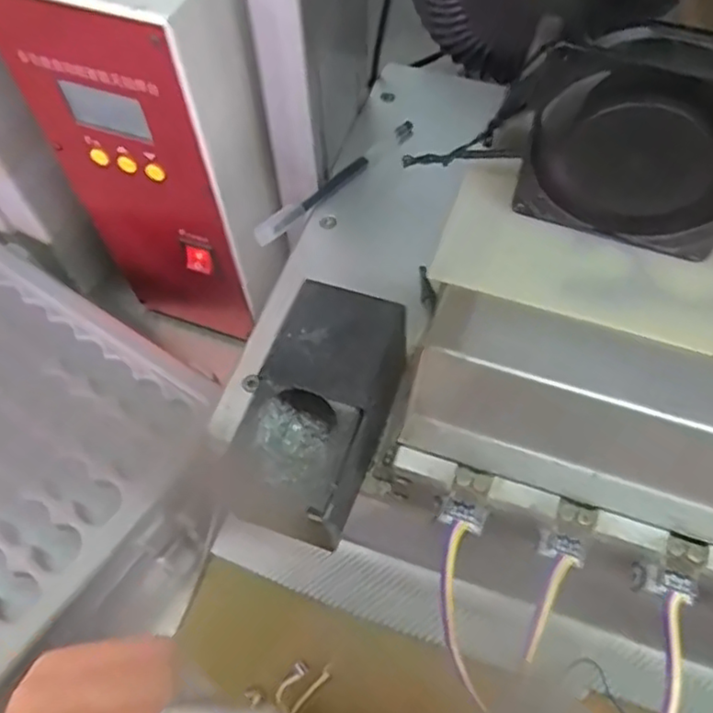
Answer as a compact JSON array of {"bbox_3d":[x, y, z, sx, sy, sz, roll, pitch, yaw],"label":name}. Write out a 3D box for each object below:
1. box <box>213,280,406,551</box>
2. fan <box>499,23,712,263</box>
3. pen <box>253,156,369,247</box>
[{"bbox_3d":[-0.017,0.029,0.330,0.066,0.061,0.111,21,64,13],"label":"box"},{"bbox_3d":[0.116,-0.089,0.284,0.102,0.090,0.028,16,63,11],"label":"fan"},{"bbox_3d":[-0.028,-0.103,0.438,0.092,0.008,0.012,-38,66,-17],"label":"pen"}]

